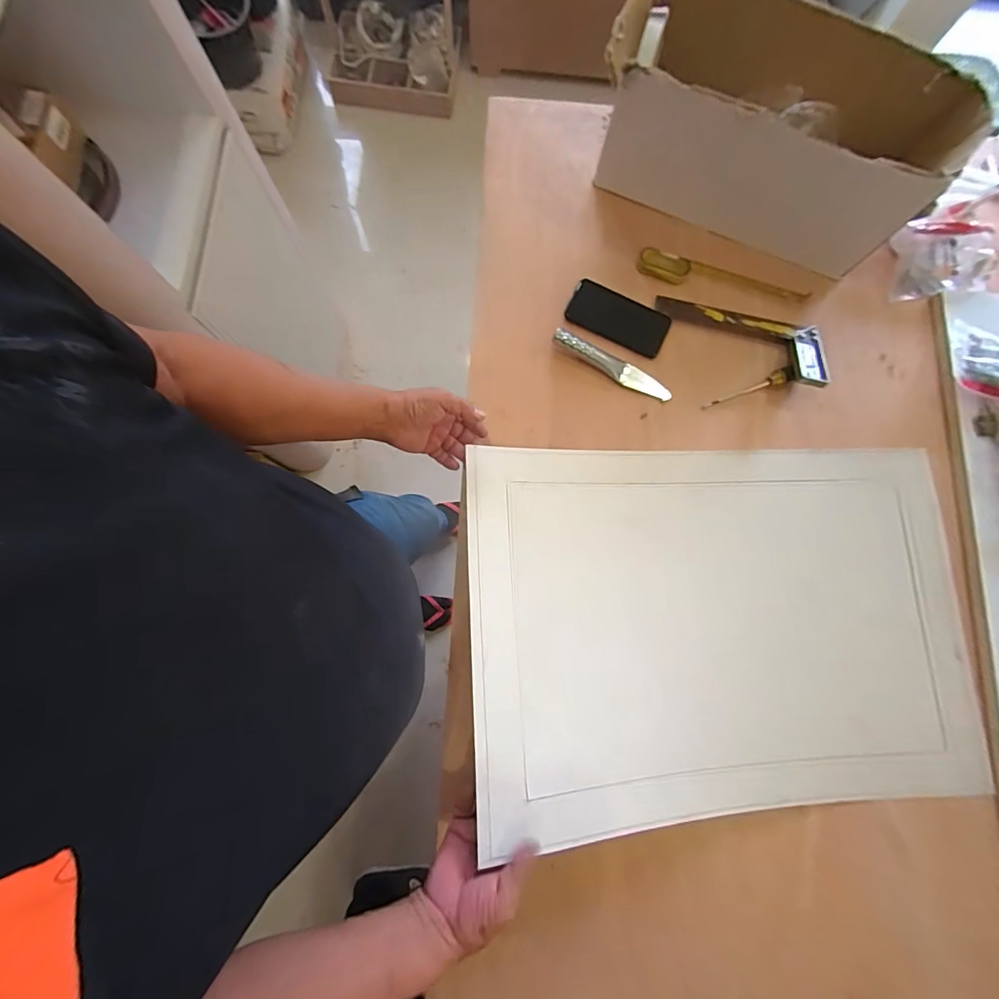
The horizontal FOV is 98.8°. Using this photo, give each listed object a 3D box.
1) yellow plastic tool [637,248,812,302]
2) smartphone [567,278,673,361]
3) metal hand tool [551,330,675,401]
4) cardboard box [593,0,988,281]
[{"bbox_3d":[0.361,-0.356,0.691,0.277,0.013,0.043,13,80,1],"label":"yellow plastic tool"},{"bbox_3d":[0.189,-0.290,0.687,0.160,0.006,0.081,25,80,3],"label":"smartphone"},{"bbox_3d":[0.175,-0.207,0.660,0.198,0.022,0.035,26,80,3],"label":"metal hand tool"},{"bbox_3d":[0.394,-0.551,0.643,0.471,0.174,0.230,25,80,3],"label":"cardboard box"}]

